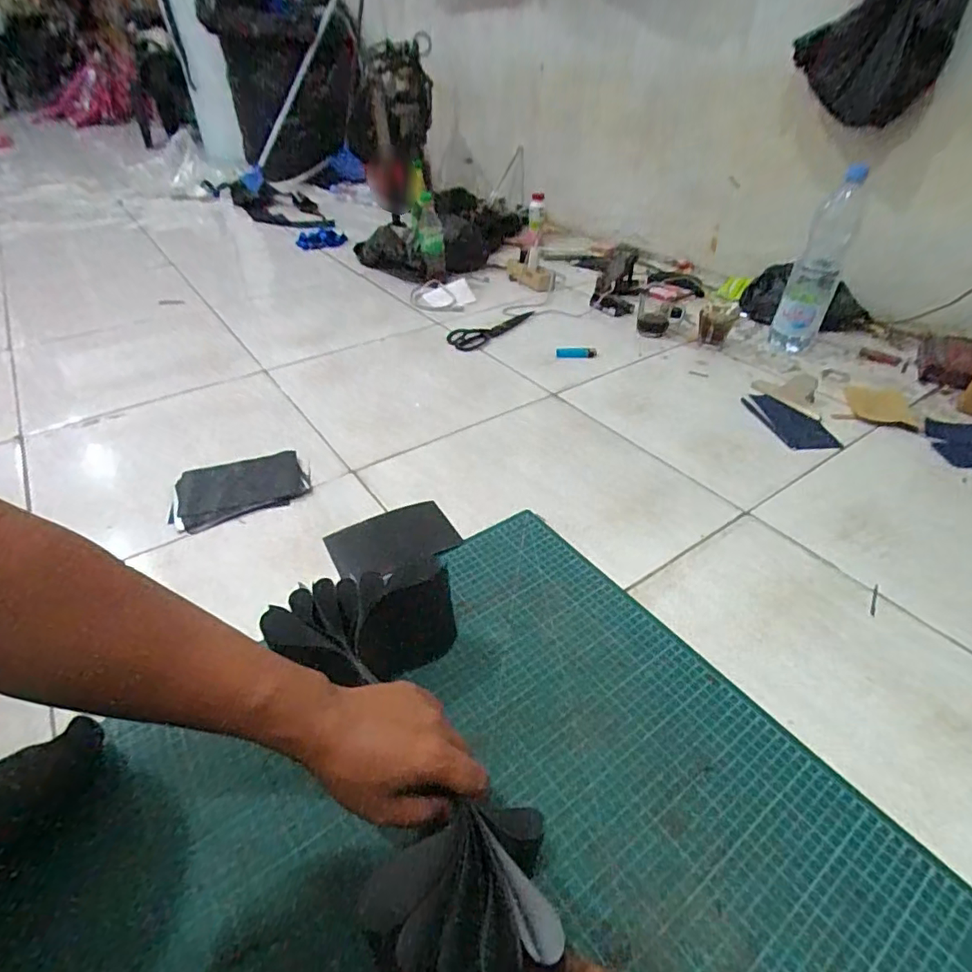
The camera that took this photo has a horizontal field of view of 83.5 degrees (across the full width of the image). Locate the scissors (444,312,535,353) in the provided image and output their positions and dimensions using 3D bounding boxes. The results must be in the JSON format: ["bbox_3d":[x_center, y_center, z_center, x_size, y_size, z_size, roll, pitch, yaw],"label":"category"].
[{"bbox_3d":[0.028,-0.345,1.188,0.229,0.019,0.085,-22,43,-24],"label":"scissors"}]

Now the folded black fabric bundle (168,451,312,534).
[{"bbox_3d":[-0.354,0.003,0.777,0.178,0.017,0.125,-19,42,-21],"label":"folded black fabric bundle"}]

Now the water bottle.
[{"bbox_3d":[0.654,-0.437,1.072,0.089,0.327,0.098,18,42,22],"label":"water bottle"}]

